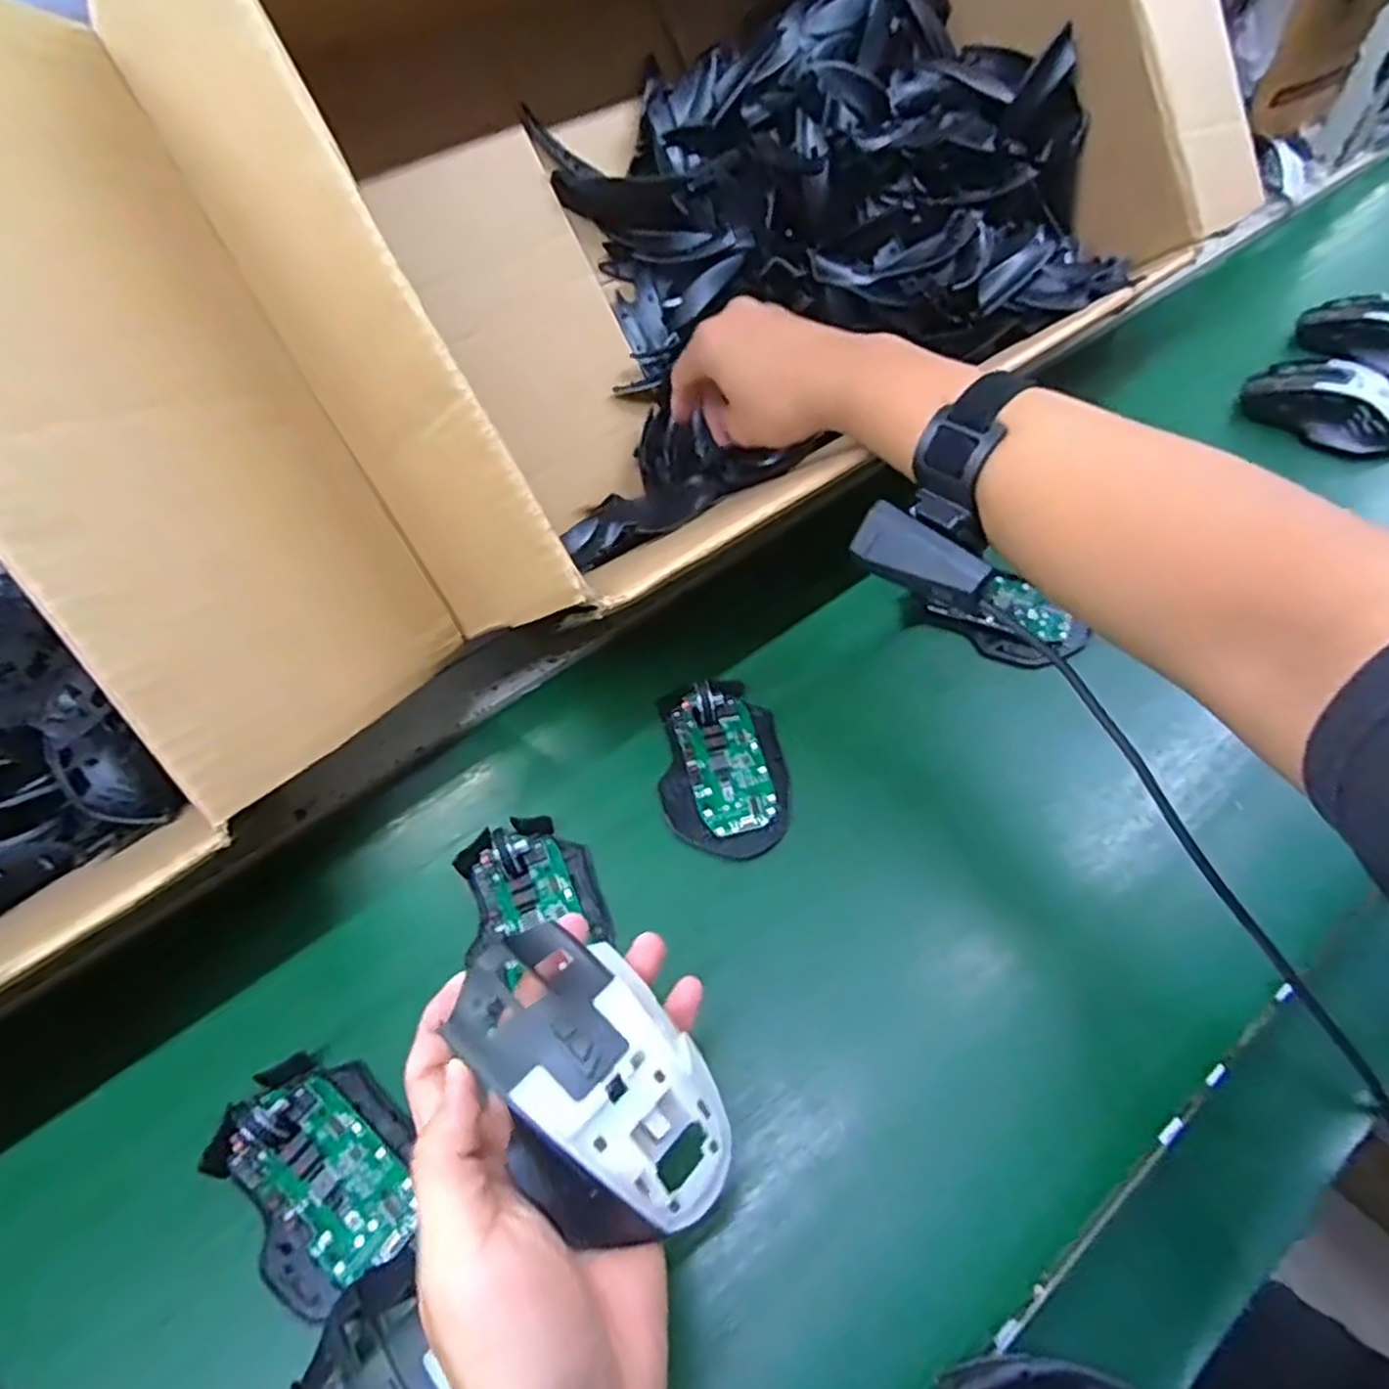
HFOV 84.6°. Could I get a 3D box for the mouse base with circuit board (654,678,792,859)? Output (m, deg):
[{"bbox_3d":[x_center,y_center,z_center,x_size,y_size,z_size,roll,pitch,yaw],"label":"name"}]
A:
[{"bbox_3d":[0.017,0.039,0.449,0.073,0.023,0.113,-7,54,0],"label":"mouse base with circuit board"}]

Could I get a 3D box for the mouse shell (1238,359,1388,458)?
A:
[{"bbox_3d":[0.495,-0.226,0.595,0.054,0.039,0.117,-35,59,-18],"label":"mouse shell"}]

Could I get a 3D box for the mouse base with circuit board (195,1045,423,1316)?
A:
[{"bbox_3d":[-0.172,0.210,0.342,0.069,0.030,0.106,-40,60,-21],"label":"mouse base with circuit board"}]

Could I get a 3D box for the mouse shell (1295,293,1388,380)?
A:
[{"bbox_3d":[0.579,-0.303,0.644,0.120,0.038,0.063,35,64,26],"label":"mouse shell"}]

